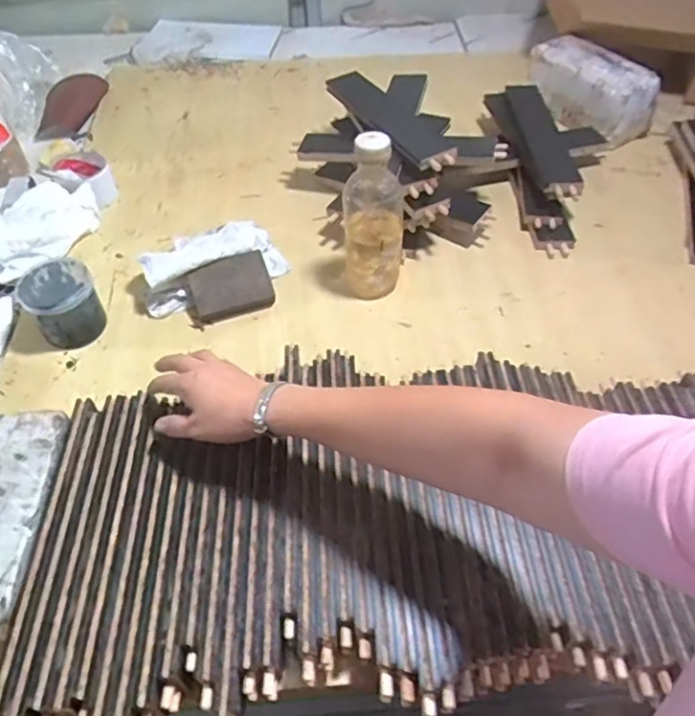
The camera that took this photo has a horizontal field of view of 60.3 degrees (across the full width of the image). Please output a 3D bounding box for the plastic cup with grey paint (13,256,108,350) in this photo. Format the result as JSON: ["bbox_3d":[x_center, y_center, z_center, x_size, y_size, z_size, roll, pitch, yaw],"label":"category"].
[{"bbox_3d":[-0.350,-0.067,0.739,0.080,0.079,0.084,0,51,0],"label":"plastic cup with grey paint"}]

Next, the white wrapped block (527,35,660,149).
[{"bbox_3d":[0.424,-0.474,1.068,0.108,0.116,0.225,-36,59,-25],"label":"white wrapped block"}]

